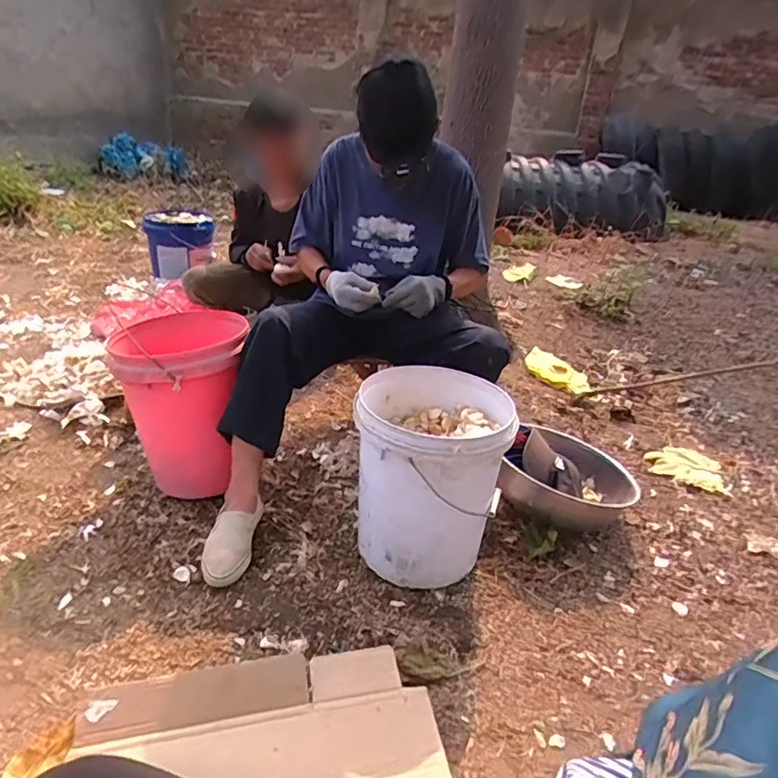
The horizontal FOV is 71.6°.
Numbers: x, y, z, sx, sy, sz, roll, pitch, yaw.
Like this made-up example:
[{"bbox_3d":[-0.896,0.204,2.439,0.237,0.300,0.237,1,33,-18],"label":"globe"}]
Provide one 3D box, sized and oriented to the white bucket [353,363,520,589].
[{"bbox_3d":[0.085,0.187,1.141,0.282,0.366,0.327,12,28,14],"label":"white bucket"}]

